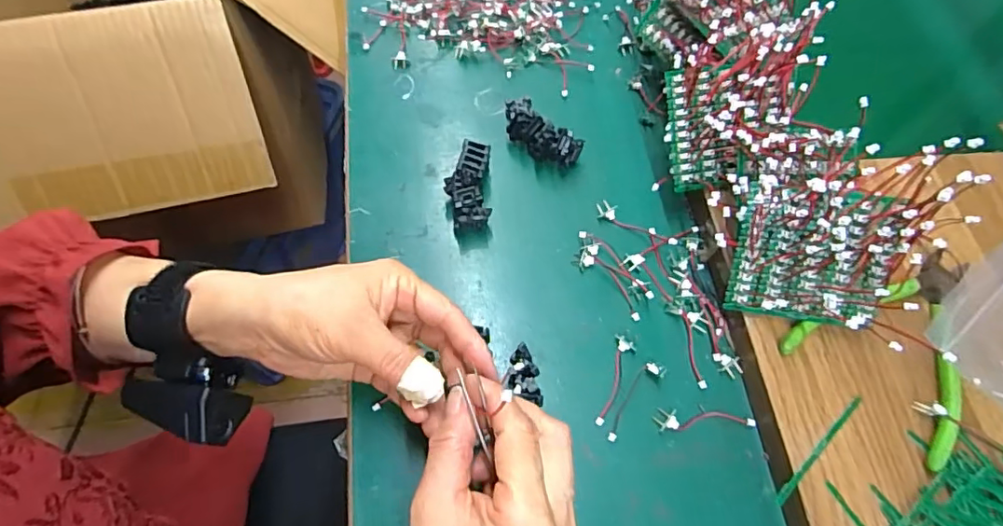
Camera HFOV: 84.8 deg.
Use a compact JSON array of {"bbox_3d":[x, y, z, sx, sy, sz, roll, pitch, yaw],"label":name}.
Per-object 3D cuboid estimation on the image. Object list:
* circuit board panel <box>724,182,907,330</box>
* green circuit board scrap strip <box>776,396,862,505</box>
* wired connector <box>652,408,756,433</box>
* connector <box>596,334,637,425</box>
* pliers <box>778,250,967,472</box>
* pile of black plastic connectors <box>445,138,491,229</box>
[{"bbox_3d":[0.187,-0.003,0.334,0.082,0.013,0.082,9,110,13],"label":"circuit board panel"},{"bbox_3d":[0.187,0.107,0.320,0.084,0.004,0.005,-40,74,-18],"label":"green circuit board scrap strip"},{"bbox_3d":[0.128,0.098,0.347,0.063,0.004,0.014,-1,66,-4],"label":"wired connector"},{"bbox_3d":[0.075,0.076,0.356,0.014,0.004,0.061,17,66,5],"label":"connector"},{"bbox_3d":[0.259,0.040,0.349,0.103,0.013,0.140,42,68,16],"label":"pliers"},{"bbox_3d":[-0.025,-0.054,0.402,0.031,0.030,0.063,-1,64,-4],"label":"pile of black plastic connectors"}]

